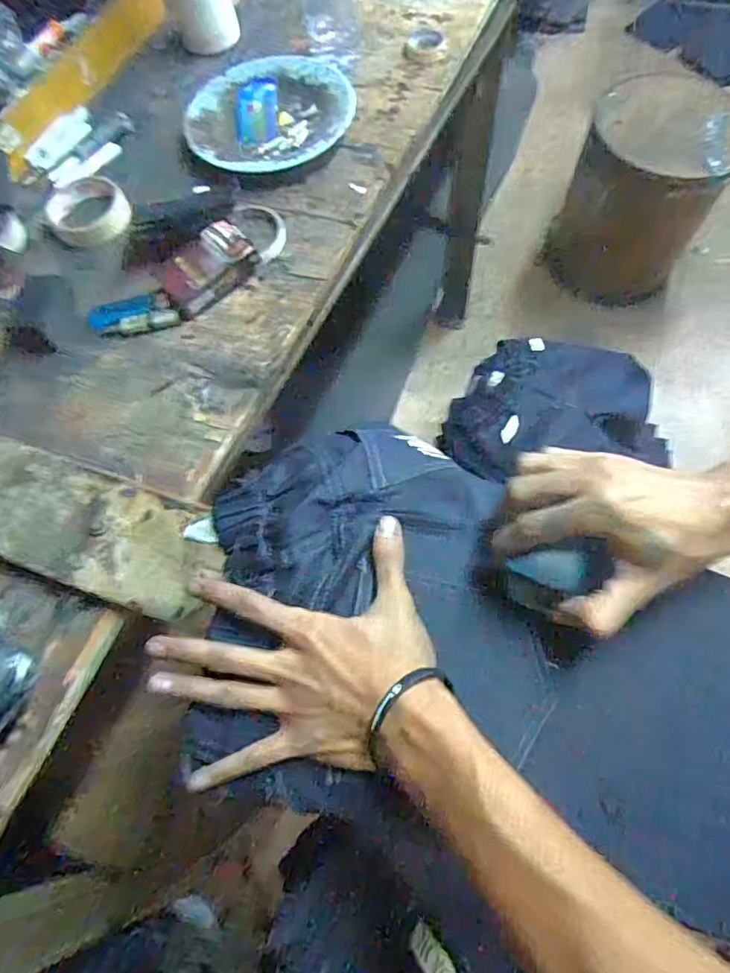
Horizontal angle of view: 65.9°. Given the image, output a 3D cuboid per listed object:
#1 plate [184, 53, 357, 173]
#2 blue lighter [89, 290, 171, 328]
[{"bbox_3d":[-0.110,-0.432,0.661,0.195,0.027,0.188,-8,66,-1],"label":"plate"},{"bbox_3d":[-0.239,-0.182,0.569,0.085,0.012,0.027,-14,66,-3],"label":"blue lighter"}]

